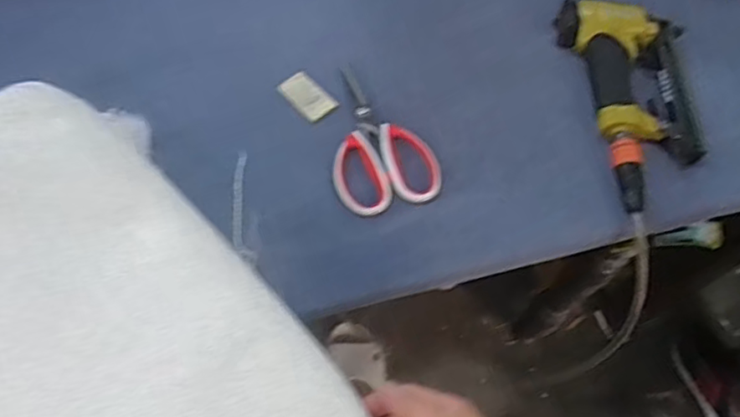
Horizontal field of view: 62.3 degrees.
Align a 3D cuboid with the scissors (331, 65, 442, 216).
[{"bbox_3d":[0.003,-0.075,0.635,0.101,0.022,0.175,-11,64,-9],"label":"scissors"}]

